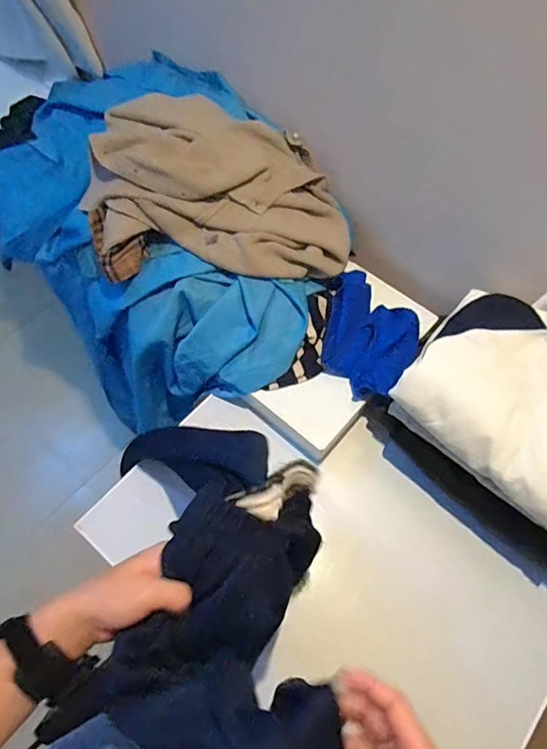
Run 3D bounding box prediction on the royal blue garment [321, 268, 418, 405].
[{"bbox_3d":[0.151,-0.067,0.735,0.133,0.063,0.199,14,62,6],"label":"royal blue garment"}]

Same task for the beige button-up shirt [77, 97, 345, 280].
[{"bbox_3d":[-0.085,-0.280,0.730,0.402,0.114,0.249,0,62,-2],"label":"beige button-up shirt"}]

